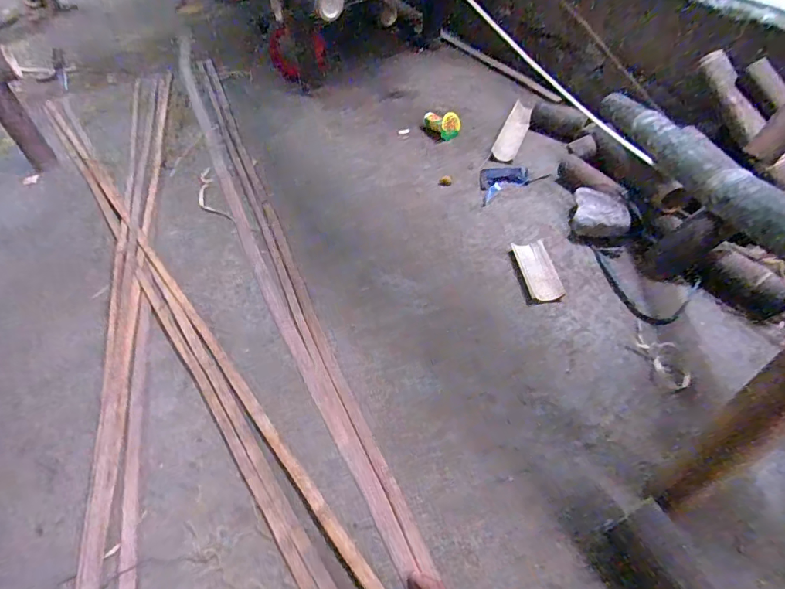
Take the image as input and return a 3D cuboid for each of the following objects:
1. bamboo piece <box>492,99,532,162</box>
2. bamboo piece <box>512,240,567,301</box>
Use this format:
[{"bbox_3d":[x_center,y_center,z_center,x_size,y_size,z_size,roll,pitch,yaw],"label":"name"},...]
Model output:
[{"bbox_3d":[0.342,-0.453,1.287,0.072,0.043,0.219,21,71,19],"label":"bamboo piece"},{"bbox_3d":[0.305,-0.054,0.952,0.074,0.029,0.172,-4,50,-1],"label":"bamboo piece"}]

